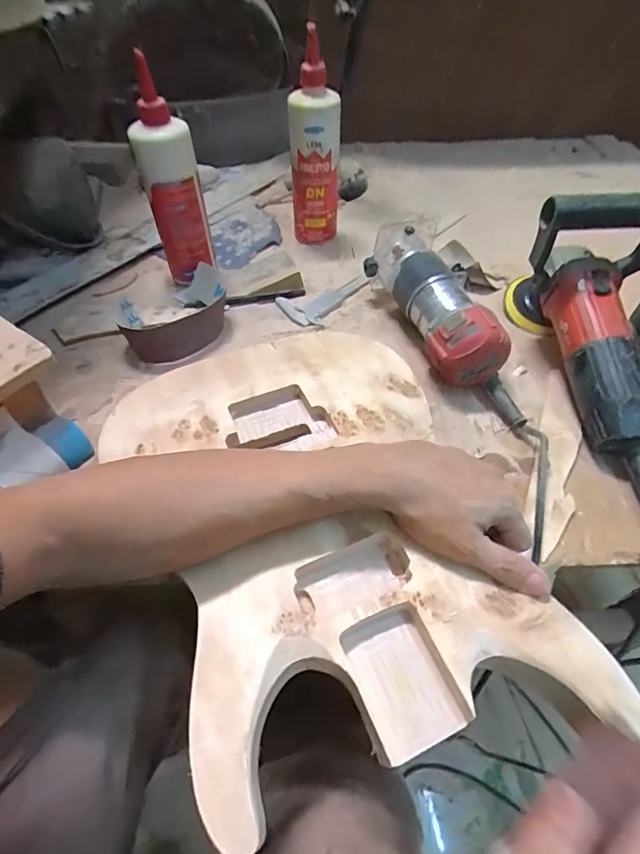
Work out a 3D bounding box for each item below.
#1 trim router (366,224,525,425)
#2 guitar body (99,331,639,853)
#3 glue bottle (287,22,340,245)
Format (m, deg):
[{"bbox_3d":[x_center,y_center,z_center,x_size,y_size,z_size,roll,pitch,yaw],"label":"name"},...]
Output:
[{"bbox_3d":[0.145,-0.126,0.512,0.095,0.086,0.286,-17,54,-14],"label":"trim router"},{"bbox_3d":[-0.003,0.066,0.358,0.277,0.042,0.389,-16,50,-10],"label":"guitar body"},{"bbox_3d":[-0.008,-0.368,0.618,0.068,0.216,0.082,0,51,-1],"label":"glue bottle"}]

